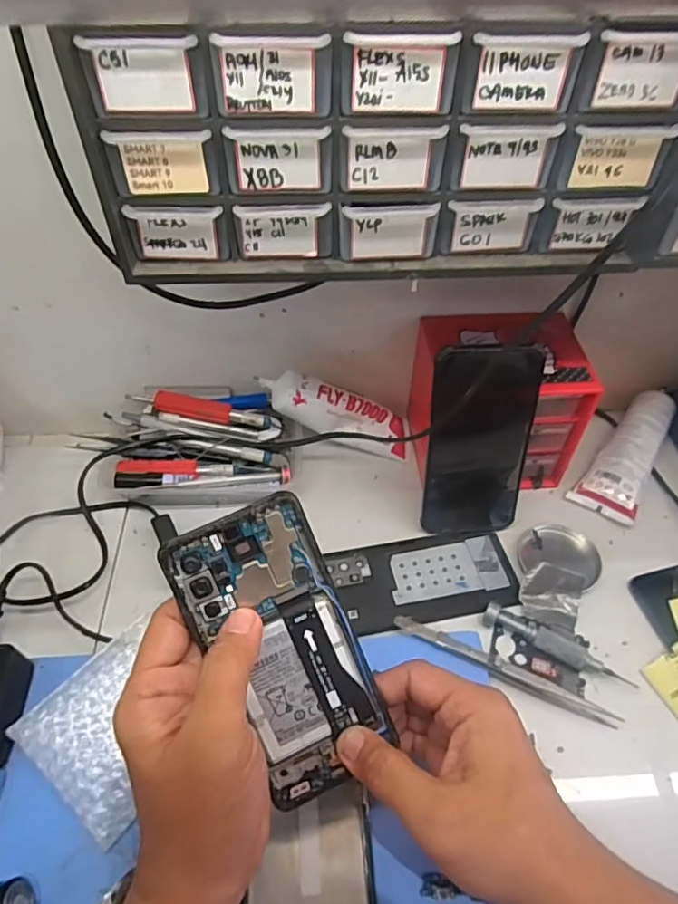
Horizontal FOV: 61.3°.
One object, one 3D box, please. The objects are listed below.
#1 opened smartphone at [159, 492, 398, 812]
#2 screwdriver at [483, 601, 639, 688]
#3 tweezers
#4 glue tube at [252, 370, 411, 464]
[{"bbox_3d":[-0.026,0.104,0.297,0.072,0.155,0.006,-23,9,-7],"label":"opened smartphone"},{"bbox_3d":[0.158,0.139,0.414,0.107,0.017,0.024,24,53,19],"label":"screwdriver"},{"bbox_3d":[0.113,0.151,0.396,0.155,0.016,0.010,19,52,16],"label":"tweezers"},{"bbox_3d":[-0.002,-0.035,0.525,0.151,0.047,0.053,21,38,-27],"label":"glue tube"}]

